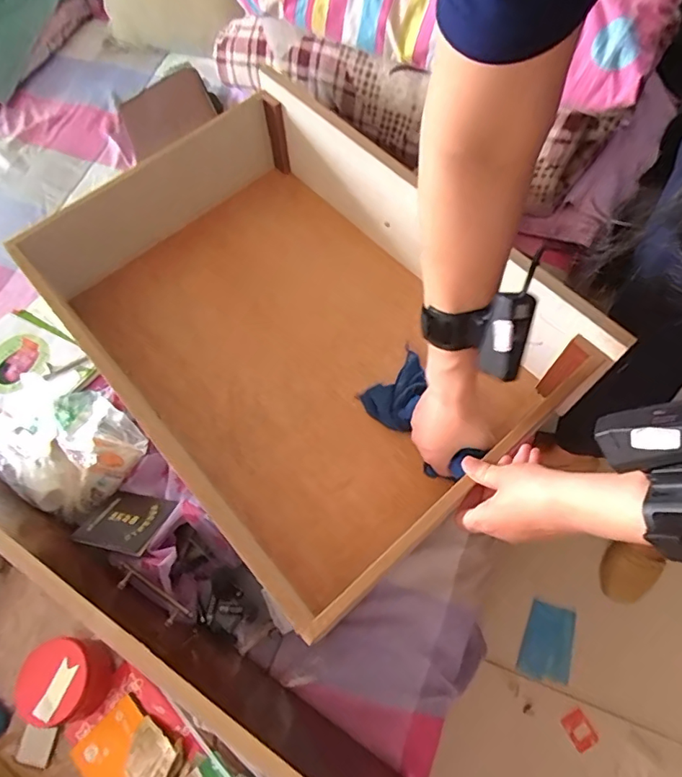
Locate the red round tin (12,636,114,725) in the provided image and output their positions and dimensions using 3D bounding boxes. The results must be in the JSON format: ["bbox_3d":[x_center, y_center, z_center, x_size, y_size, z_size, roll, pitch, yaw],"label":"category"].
[{"bbox_3d":[-0.274,0.288,0.504,0.075,0.051,0.073,-3,65,6],"label":"red round tin"}]

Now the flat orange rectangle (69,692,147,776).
[{"bbox_3d":[-0.218,0.347,0.493,0.060,0.007,0.076,39,72,19],"label":"flat orange rectangle"}]

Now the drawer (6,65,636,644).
[{"bbox_3d":[-0.062,-0.097,0.619,0.414,0.149,0.576,-37,69,-14],"label":"drawer"}]

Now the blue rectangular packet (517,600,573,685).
[{"bbox_3d":[0.383,0.469,0.946,0.087,0.005,0.129,14,75,12],"label":"blue rectangular packet"}]

